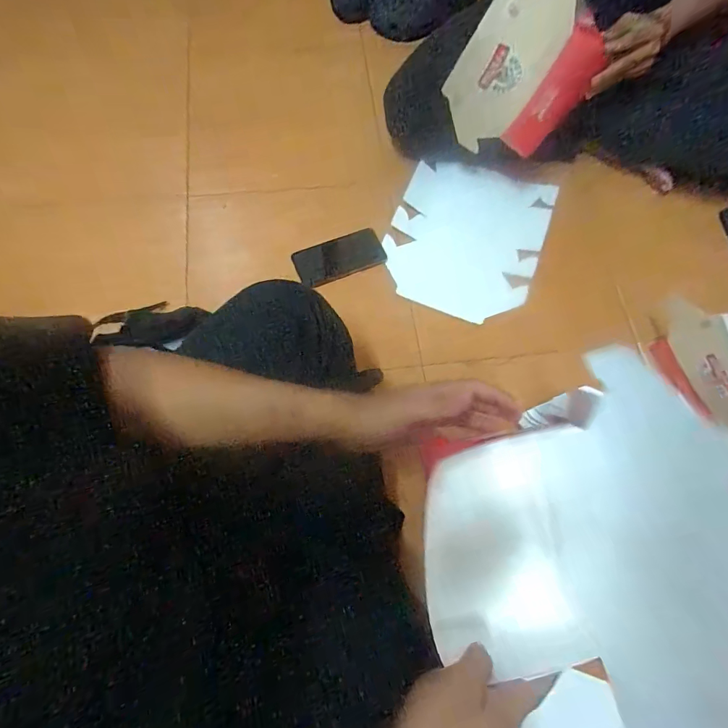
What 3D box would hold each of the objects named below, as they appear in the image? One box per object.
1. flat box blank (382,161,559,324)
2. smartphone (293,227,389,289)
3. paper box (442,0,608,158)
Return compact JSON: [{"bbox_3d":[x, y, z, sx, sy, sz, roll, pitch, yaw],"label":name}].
[{"bbox_3d":[0.202,-0.255,0.802,0.278,0.011,0.331,20,70,4],"label":"flat box blank"},{"bbox_3d":[-0.044,-0.199,0.778,0.169,0.009,0.085,-21,72,-10],"label":"smartphone"},{"bbox_3d":[0.260,-0.473,0.670,0.219,0.275,0.074,17,62,-17],"label":"paper box"}]

